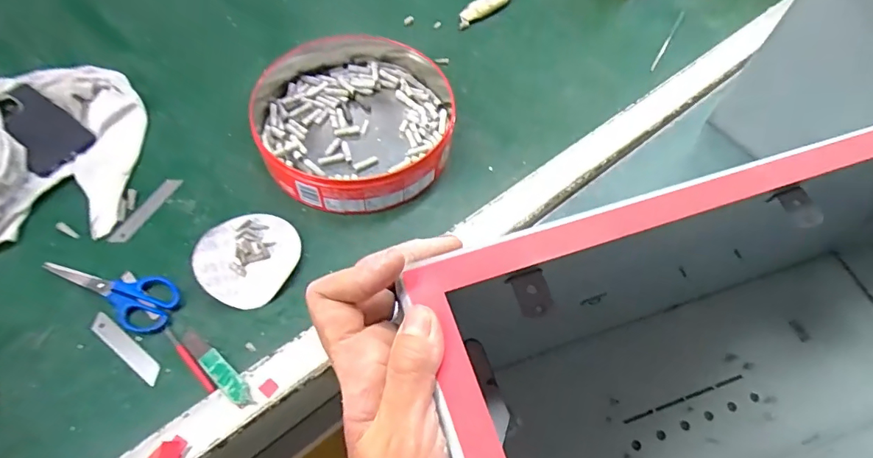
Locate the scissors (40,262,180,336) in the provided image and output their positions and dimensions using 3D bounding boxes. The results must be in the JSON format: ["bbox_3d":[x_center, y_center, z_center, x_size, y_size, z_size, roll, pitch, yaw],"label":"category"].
[{"bbox_3d":[-0.360,0.065,0.549,0.153,0.011,0.060,20,61,9],"label":"scissors"}]

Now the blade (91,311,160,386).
[{"bbox_3d":[-0.325,0.124,0.517,0.101,0.005,0.021,33,64,16],"label":"blade"}]

